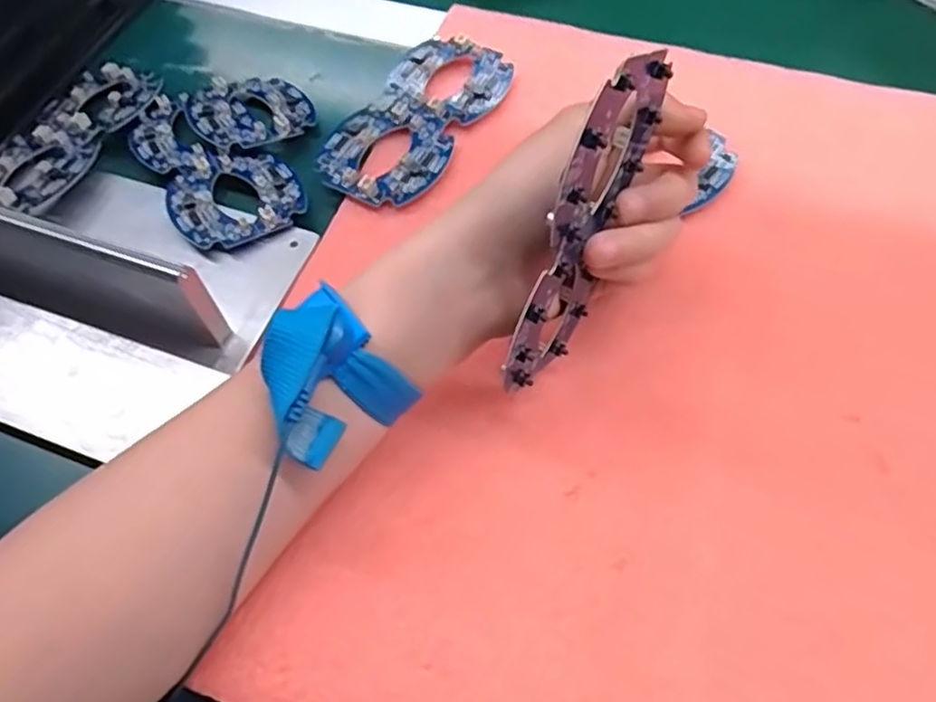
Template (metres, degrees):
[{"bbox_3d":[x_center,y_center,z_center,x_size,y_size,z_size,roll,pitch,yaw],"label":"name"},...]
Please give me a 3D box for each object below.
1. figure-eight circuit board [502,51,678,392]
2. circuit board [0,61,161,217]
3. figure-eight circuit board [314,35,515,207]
[{"bbox_3d":[0.042,-0.041,0.252,0.006,0.126,0.065,30,38,19],"label":"figure-eight circuit board"},{"bbox_3d":[-0.219,-0.119,0.383,0.054,0.009,0.124,13,54,12],"label":"circuit board"},{"bbox_3d":[-0.027,-0.127,0.383,0.062,0.011,0.124,26,64,16],"label":"figure-eight circuit board"}]

